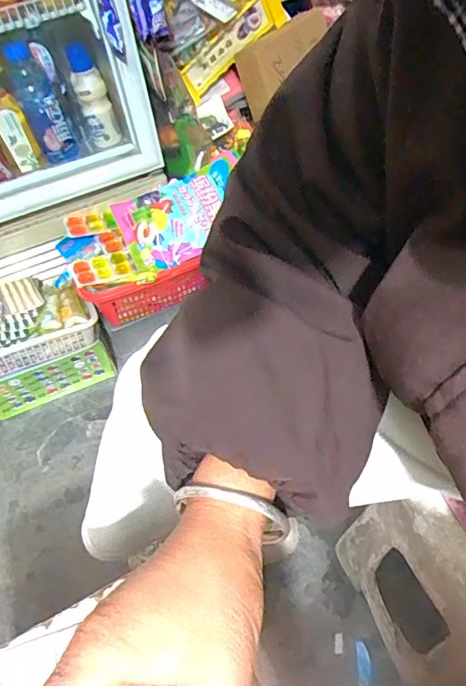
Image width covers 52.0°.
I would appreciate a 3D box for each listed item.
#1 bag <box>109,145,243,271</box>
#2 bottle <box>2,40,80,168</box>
[{"bbox_3d":[-0.085,-0.256,0.907,0.269,0.036,0.166,-33,75,-1],"label":"bag"},{"bbox_3d":[-0.355,-0.444,0.895,0.069,0.199,0.061,-23,52,-13],"label":"bottle"}]

